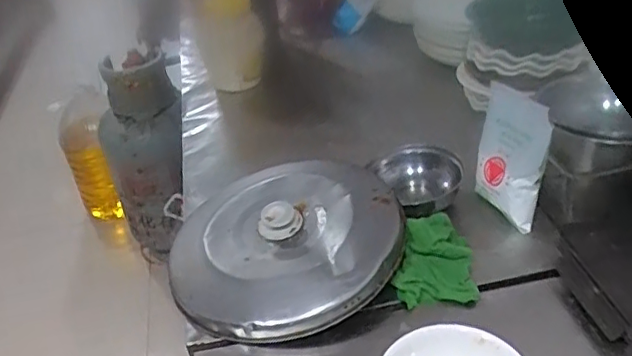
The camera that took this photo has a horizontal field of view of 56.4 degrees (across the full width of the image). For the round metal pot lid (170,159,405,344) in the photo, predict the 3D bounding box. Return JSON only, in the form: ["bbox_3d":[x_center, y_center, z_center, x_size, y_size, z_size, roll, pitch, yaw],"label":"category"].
[{"bbox_3d":[-0.038,0.078,0.776,0.287,0.059,0.287,-4,35,3],"label":"round metal pot lid"}]

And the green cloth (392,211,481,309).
[{"bbox_3d":[0.152,0.093,0.770,0.098,0.031,0.157,-2,35,6],"label":"green cloth"}]

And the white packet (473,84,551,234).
[{"bbox_3d":[0.270,-0.031,0.838,0.037,0.180,0.120,-4,23,-29],"label":"white packet"}]

